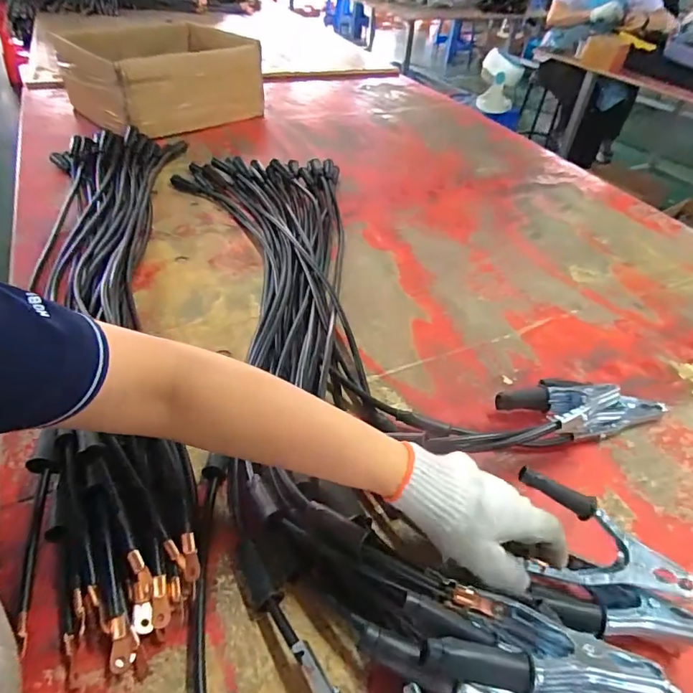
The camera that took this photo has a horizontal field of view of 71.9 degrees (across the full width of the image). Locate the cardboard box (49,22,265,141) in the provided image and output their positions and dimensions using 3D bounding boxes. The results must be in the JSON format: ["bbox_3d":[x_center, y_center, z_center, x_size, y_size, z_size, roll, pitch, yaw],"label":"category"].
[{"bbox_3d":[-0.467,-0.674,1.212,0.370,0.158,0.277,-30,53,-33],"label":"cardboard box"}]

